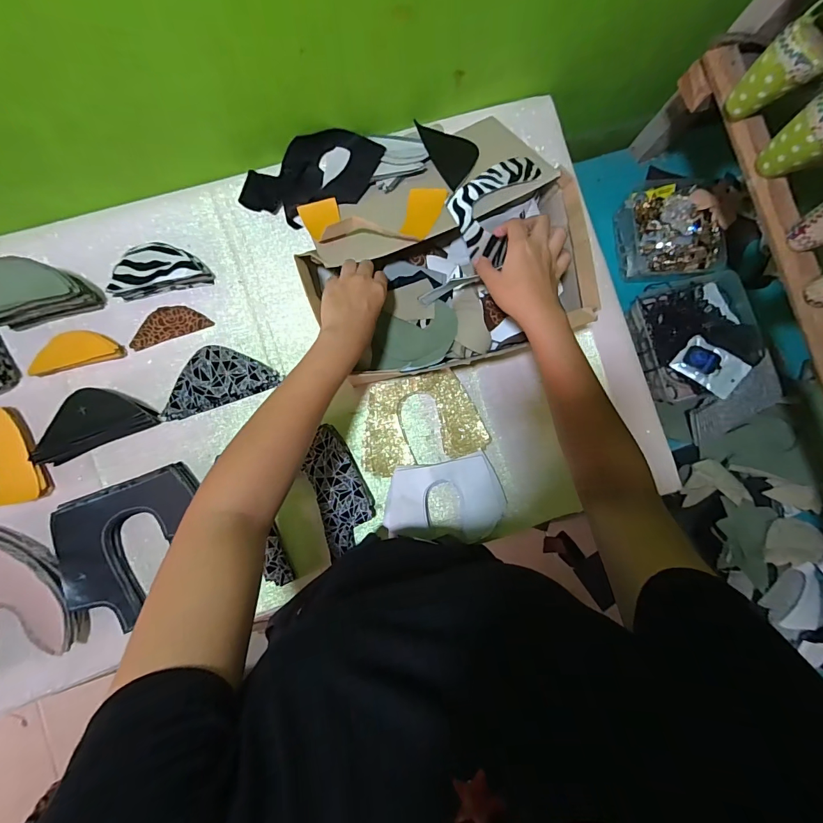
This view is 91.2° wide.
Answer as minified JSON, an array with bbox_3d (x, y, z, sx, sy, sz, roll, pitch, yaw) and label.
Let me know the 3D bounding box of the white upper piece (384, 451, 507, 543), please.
[{"bbox_3d":[0.047,0.124,0.554,0.166,0.027,0.112,-10,87,-6],"label":"white upper piece"}]

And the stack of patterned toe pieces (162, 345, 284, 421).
[{"bbox_3d":[-0.260,-0.046,0.544,0.152,0.026,0.076,-19,88,-6],"label":"stack of patterned toe pieces"}]

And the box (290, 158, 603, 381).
[{"bbox_3d":[0.059,-0.159,0.526,0.332,0.093,0.187,-18,88,-6],"label":"box"}]

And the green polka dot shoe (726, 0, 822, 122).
[{"bbox_3d":[0.420,-0.389,0.425,0.064,0.152,0.080,-15,87,-40],"label":"green polka dot shoe"}]

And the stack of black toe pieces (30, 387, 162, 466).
[{"bbox_3d":[-0.414,0.011,0.525,0.148,0.029,0.072,-23,89,-6],"label":"stack of black toe pieces"}]

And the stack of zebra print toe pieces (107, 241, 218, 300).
[{"bbox_3d":[-0.333,-0.188,0.532,0.114,0.045,0.053,-17,88,-6],"label":"stack of zebra print toe pieces"}]

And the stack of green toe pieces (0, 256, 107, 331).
[{"bbox_3d":[-0.472,-0.147,0.500,0.122,0.063,0.059,-25,89,-6],"label":"stack of green toe pieces"}]

